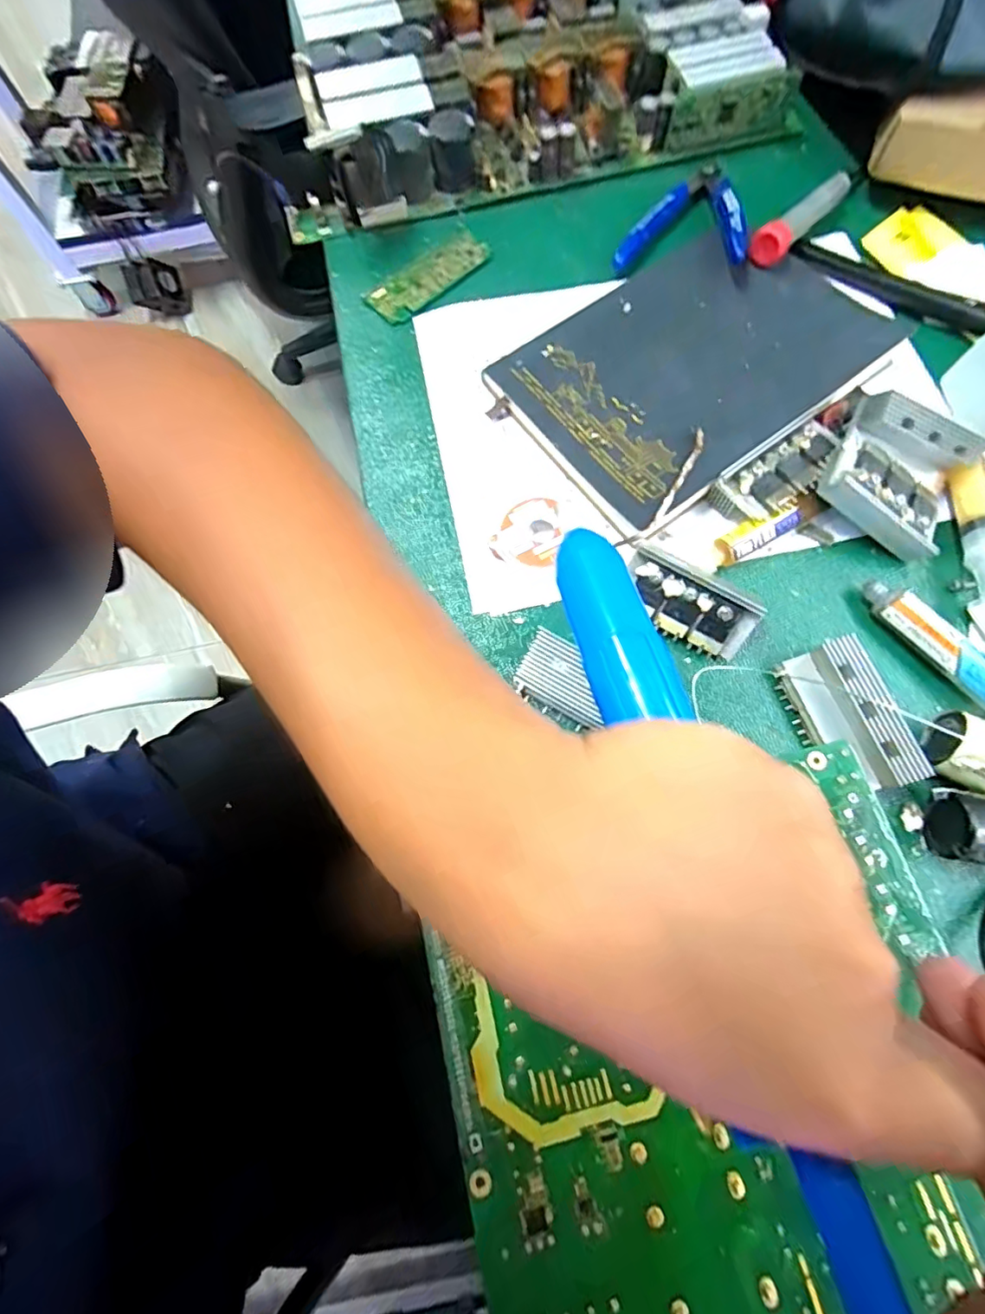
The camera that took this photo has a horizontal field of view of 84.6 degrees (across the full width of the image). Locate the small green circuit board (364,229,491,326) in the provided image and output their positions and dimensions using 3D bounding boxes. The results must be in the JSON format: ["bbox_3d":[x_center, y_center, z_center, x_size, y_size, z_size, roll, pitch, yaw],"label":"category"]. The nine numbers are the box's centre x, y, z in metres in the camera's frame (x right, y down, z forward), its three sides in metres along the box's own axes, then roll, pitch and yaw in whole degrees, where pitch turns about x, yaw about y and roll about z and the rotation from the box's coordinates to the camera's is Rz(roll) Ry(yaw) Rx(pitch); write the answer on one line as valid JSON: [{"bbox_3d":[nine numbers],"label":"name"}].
[{"bbox_3d":[-0.041,-0.251,0.356,0.088,0.004,0.031,-42,76,-9],"label":"small green circuit board"}]

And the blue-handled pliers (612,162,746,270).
[{"bbox_3d":[0.130,-0.292,0.349,0.075,0.018,0.106,17,75,7],"label":"blue-handled pliers"}]

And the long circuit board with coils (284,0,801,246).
[{"bbox_3d":[0.015,-0.419,0.384,0.355,0.040,0.198,-16,74,-2],"label":"long circuit board with coils"}]

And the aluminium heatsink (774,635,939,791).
[{"bbox_3d":[0.167,0.029,0.256,0.032,0.030,0.069,-19,74,-3],"label":"aluminium heatsink"}]

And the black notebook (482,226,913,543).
[{"bbox_3d":[0.117,-0.174,0.320,0.210,0.018,0.145,-38,75,-8],"label":"black notebook"}]

